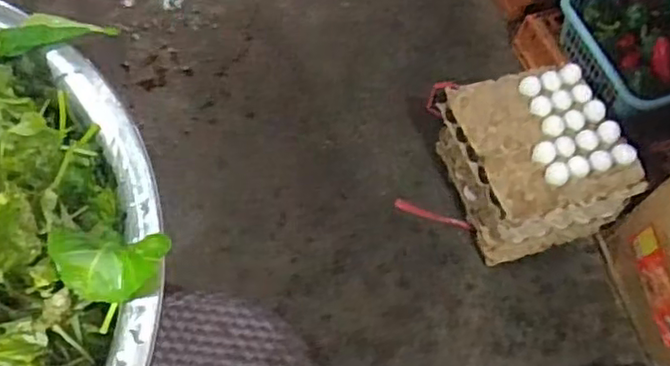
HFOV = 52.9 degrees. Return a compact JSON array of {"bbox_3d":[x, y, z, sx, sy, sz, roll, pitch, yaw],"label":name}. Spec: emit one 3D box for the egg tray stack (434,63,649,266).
[{"bbox_3d":[0.369,-0.036,1.288,0.275,0.216,0.293,-14,64,-10],"label":"egg tray stack"}]

